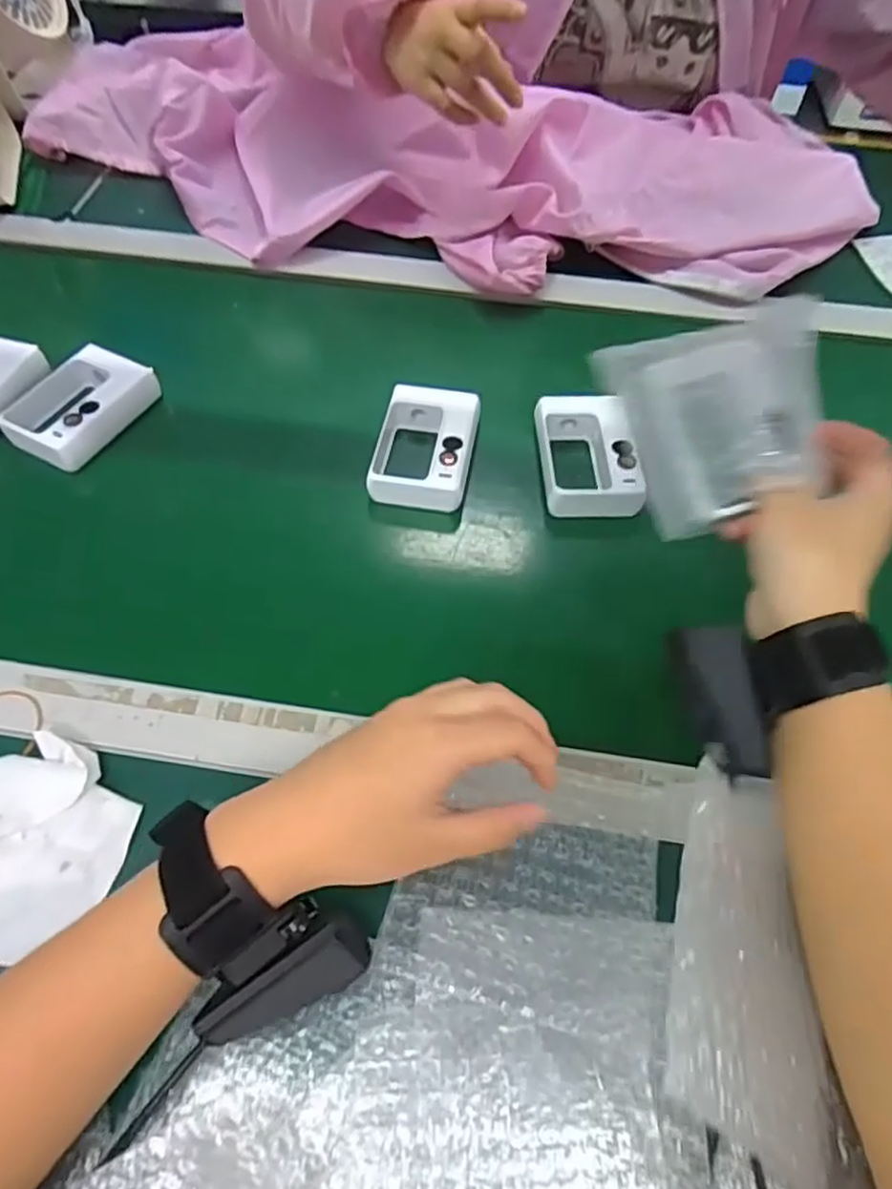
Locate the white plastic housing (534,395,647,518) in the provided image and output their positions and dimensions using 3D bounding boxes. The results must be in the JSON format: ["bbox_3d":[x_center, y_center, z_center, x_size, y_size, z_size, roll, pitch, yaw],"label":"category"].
[{"bbox_3d":[0.099,-0.099,0.483,0.064,0.024,0.099,1,58,-4],"label":"white plastic housing"}]

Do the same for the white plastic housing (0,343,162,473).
[{"bbox_3d":[-0.275,-0.142,0.507,0.074,0.028,0.100,31,61,14],"label":"white plastic housing"}]

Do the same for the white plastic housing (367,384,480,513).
[{"bbox_3d":[-0.015,-0.105,0.490,0.068,0.028,0.097,10,58,2],"label":"white plastic housing"}]

